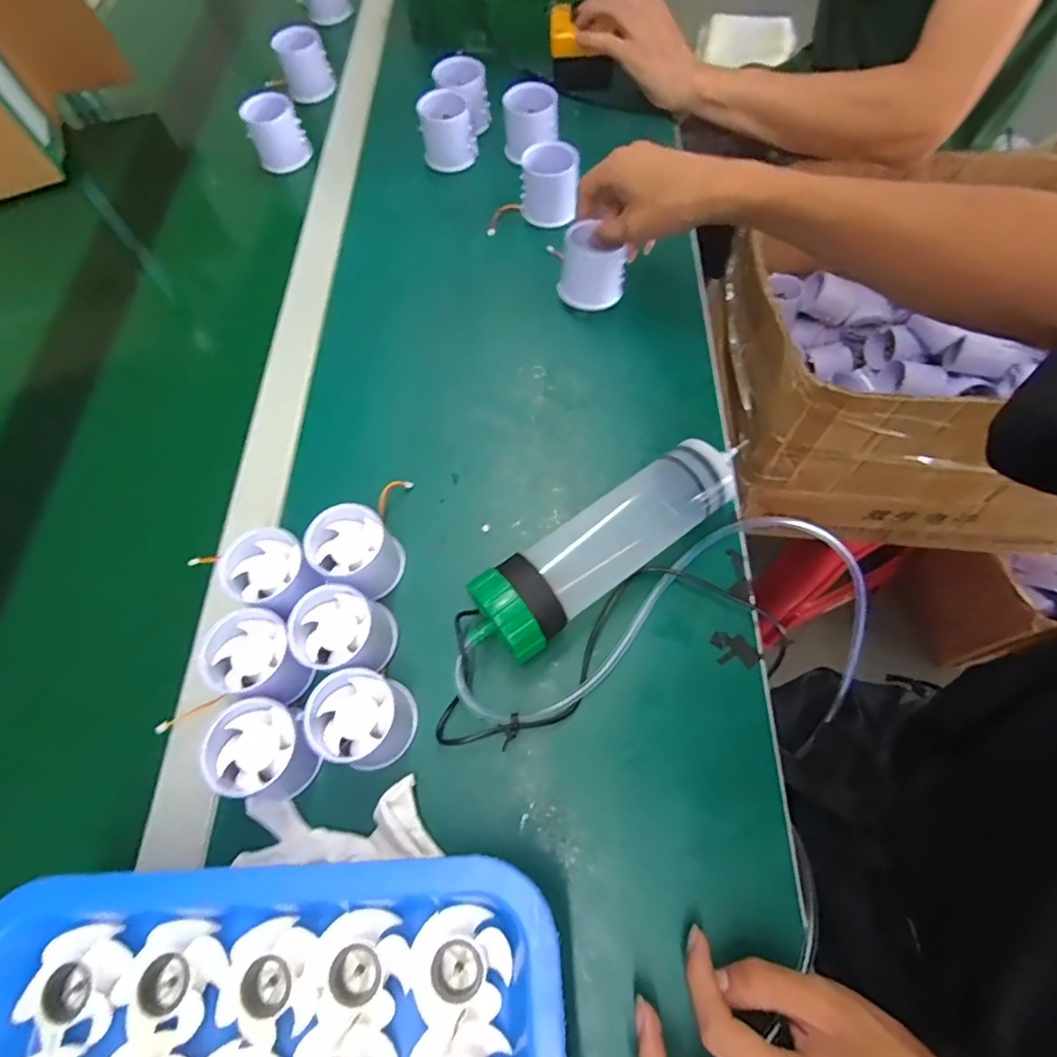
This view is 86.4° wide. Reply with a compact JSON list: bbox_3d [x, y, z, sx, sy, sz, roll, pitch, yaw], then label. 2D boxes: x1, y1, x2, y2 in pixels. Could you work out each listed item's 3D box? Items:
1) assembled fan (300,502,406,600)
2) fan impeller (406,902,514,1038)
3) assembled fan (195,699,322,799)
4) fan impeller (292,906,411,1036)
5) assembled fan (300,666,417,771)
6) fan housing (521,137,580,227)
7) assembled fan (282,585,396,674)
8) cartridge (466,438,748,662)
[{"bbox_3d":[-0.118,0.018,0.393,0.057,0.048,0.054,0,66,1],"label":"assembled fan"},{"bbox_3d":[-0.030,0.196,0.252,0.044,0.020,0.043,-2,65,3],"label":"fan impeller"},{"bbox_3d":[-0.161,0.134,0.340,0.047,0.048,0.054,-30,69,-12],"label":"assembled fan"},{"bbox_3d":[-0.077,0.200,0.256,0.045,0.025,0.039,2,65,5],"label":"fan impeller"},{"bbox_3d":[-0.101,0.116,0.347,0.055,0.044,0.053,0,66,1],"label":"assembled fan"},{"bbox_3d":[0.020,-0.327,0.542,0.055,0.057,0.052,7,66,4],"label":"fan housing"},{"bbox_3d":[-0.120,0.068,0.368,0.056,0.045,0.052,0,66,1],"label":"assembled fan"},{"bbox_3d":[0.057,0.010,0.386,0.221,0.060,0.057,-36,70,-14],"label":"cartridge"}]

